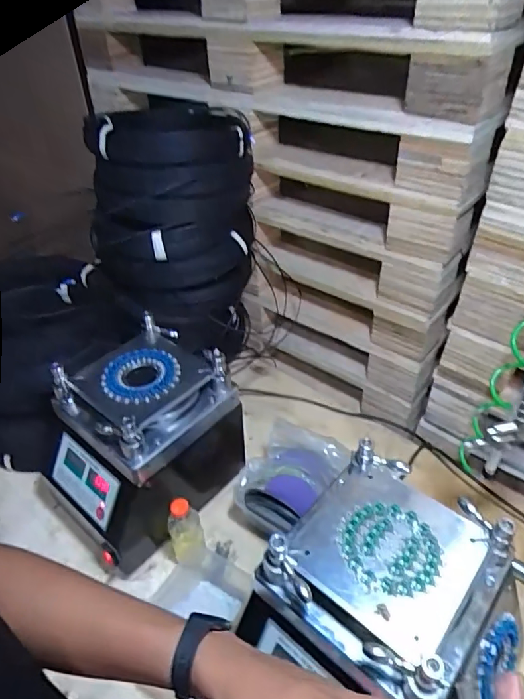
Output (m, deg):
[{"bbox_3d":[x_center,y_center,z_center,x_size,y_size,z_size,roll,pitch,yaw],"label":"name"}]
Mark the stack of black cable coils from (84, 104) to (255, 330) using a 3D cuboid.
[{"bbox_3d":[-0.192,-0.297,1.021,0.353,0.359,0.366,-14,41,-12],"label":"stack of black cable coils"}]

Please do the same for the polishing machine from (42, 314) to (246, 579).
[{"bbox_3d":[-0.191,0.157,0.821,0.208,0.289,0.283,22,47,27],"label":"polishing machine"}]

